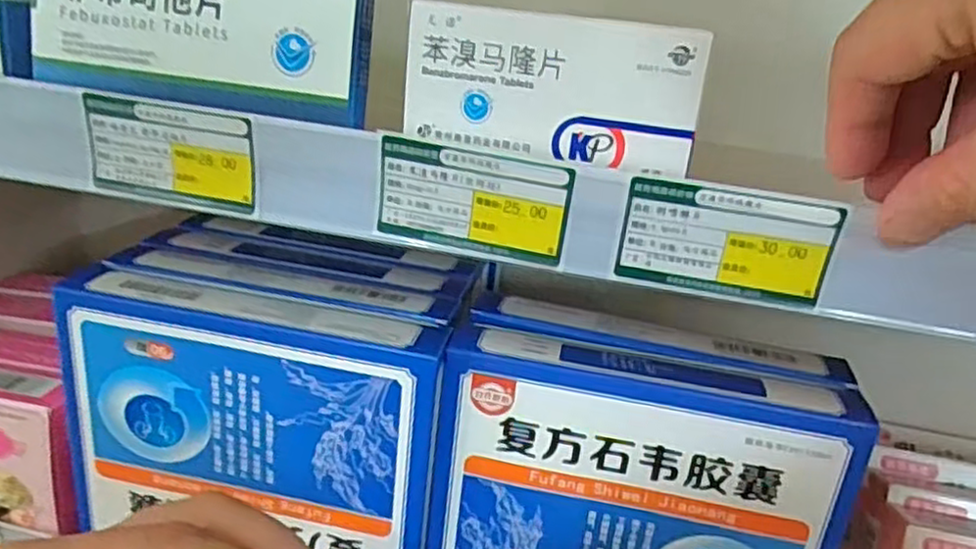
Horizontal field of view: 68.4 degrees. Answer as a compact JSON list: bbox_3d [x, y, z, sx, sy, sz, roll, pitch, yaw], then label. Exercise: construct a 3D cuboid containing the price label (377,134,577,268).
[{"bbox_3d":[-0.005,-0.026,0.261,0.069,0.037,0.005,10,21,9],"label":"price label"}]

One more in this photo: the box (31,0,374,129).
[{"bbox_3d":[-0.117,-0.101,0.294,0.139,0.059,0.023,10,21,8],"label":"box"}]

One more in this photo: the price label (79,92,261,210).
[{"bbox_3d":[-0.124,-0.047,0.282,0.071,0.037,0.007,11,21,10],"label":"price label"}]

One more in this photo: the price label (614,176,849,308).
[{"bbox_3d":[0.082,-0.011,0.247,0.069,0.036,0.005,10,21,9],"label":"price label"}]

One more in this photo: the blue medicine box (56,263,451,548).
[{"bbox_3d":[-0.110,0.077,0.334,0.173,0.132,0.034,12,21,13],"label":"blue medicine box"}]

